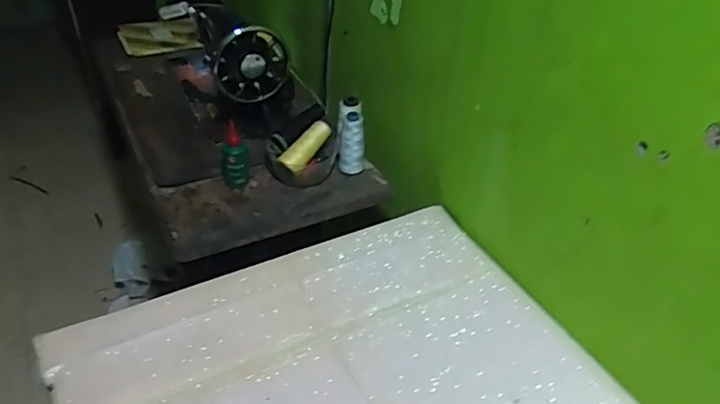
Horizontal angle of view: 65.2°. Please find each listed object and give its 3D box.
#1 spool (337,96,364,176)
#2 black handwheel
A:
[{"bbox_3d":[-0.016,-0.117,1.020,0.048,0.121,0.060,-2,39,-5],"label":"spool"},{"bbox_3d":[-0.187,-0.237,0.990,0.128,0.135,0.028,-17,43,-24],"label":"black handwheel"}]

